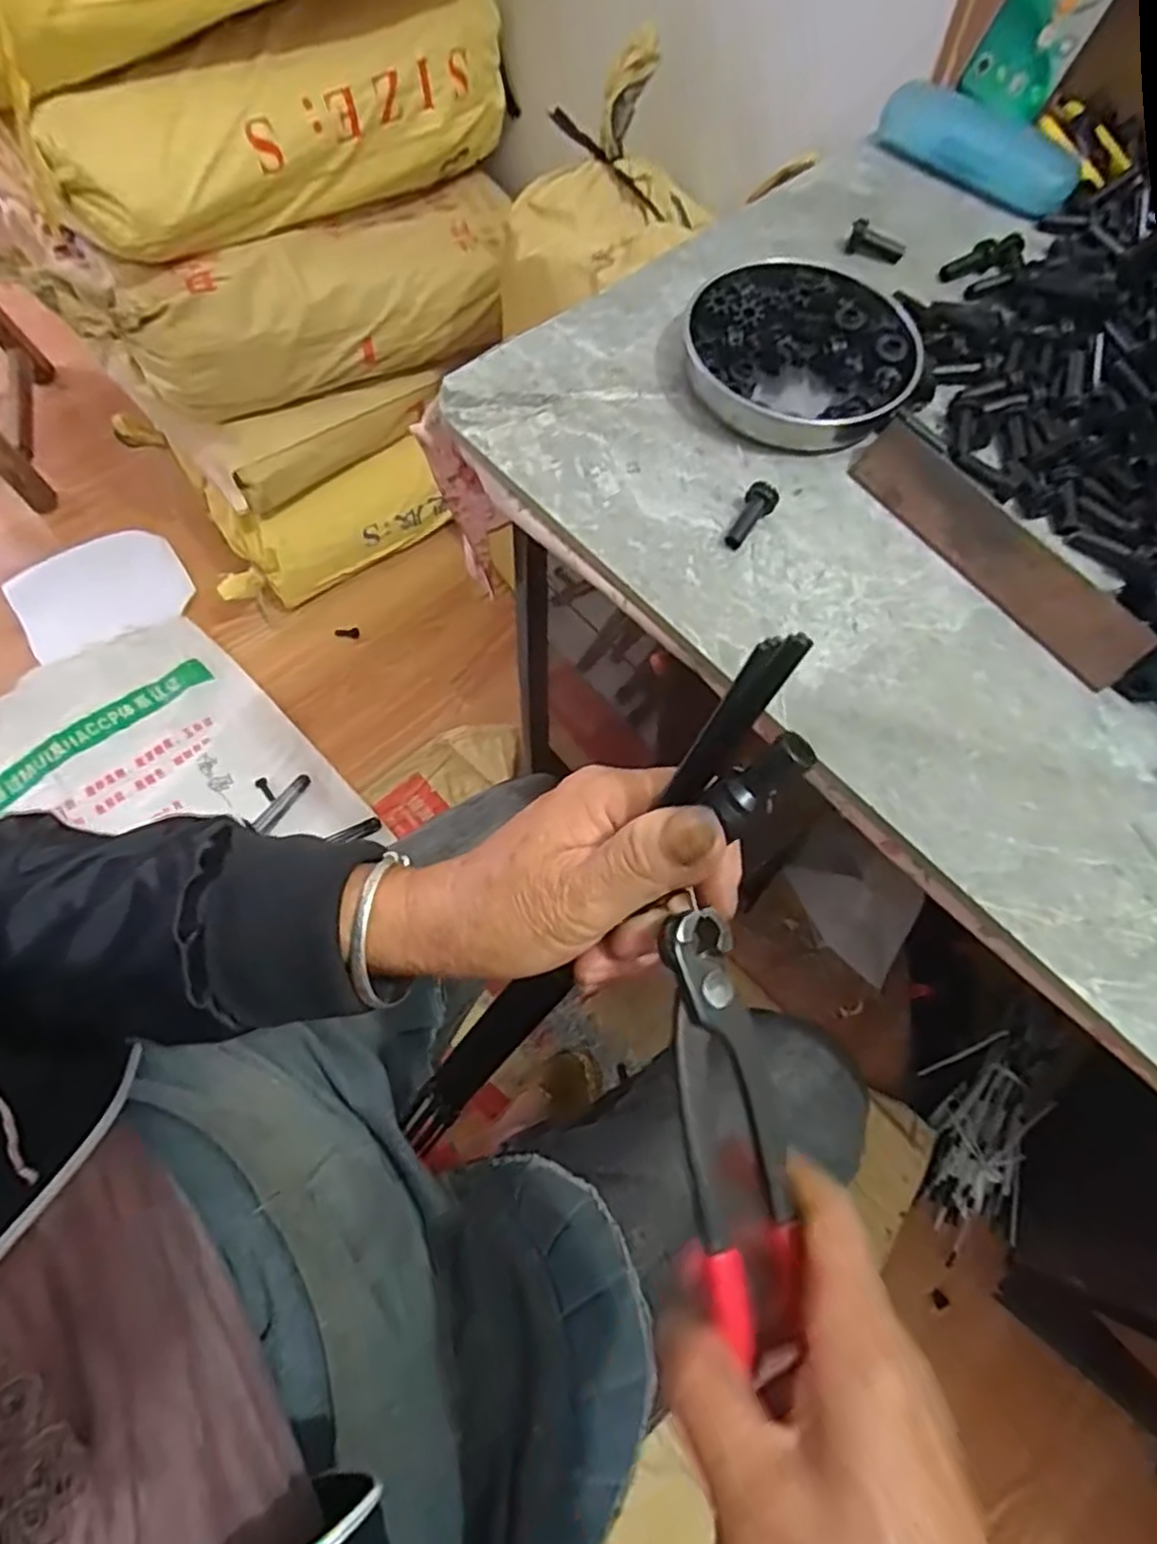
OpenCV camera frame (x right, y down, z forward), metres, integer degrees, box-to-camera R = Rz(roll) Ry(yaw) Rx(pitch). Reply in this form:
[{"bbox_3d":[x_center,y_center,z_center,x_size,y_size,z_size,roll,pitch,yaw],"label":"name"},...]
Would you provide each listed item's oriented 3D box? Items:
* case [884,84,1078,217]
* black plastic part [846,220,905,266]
[{"bbox_3d":[0.296,-0.464,0.536,0.148,0.029,0.060,36,71,12],"label":"case"},{"bbox_3d":[0.207,-0.366,0.502,0.039,0.012,0.017,22,68,6],"label":"black plastic part"}]

